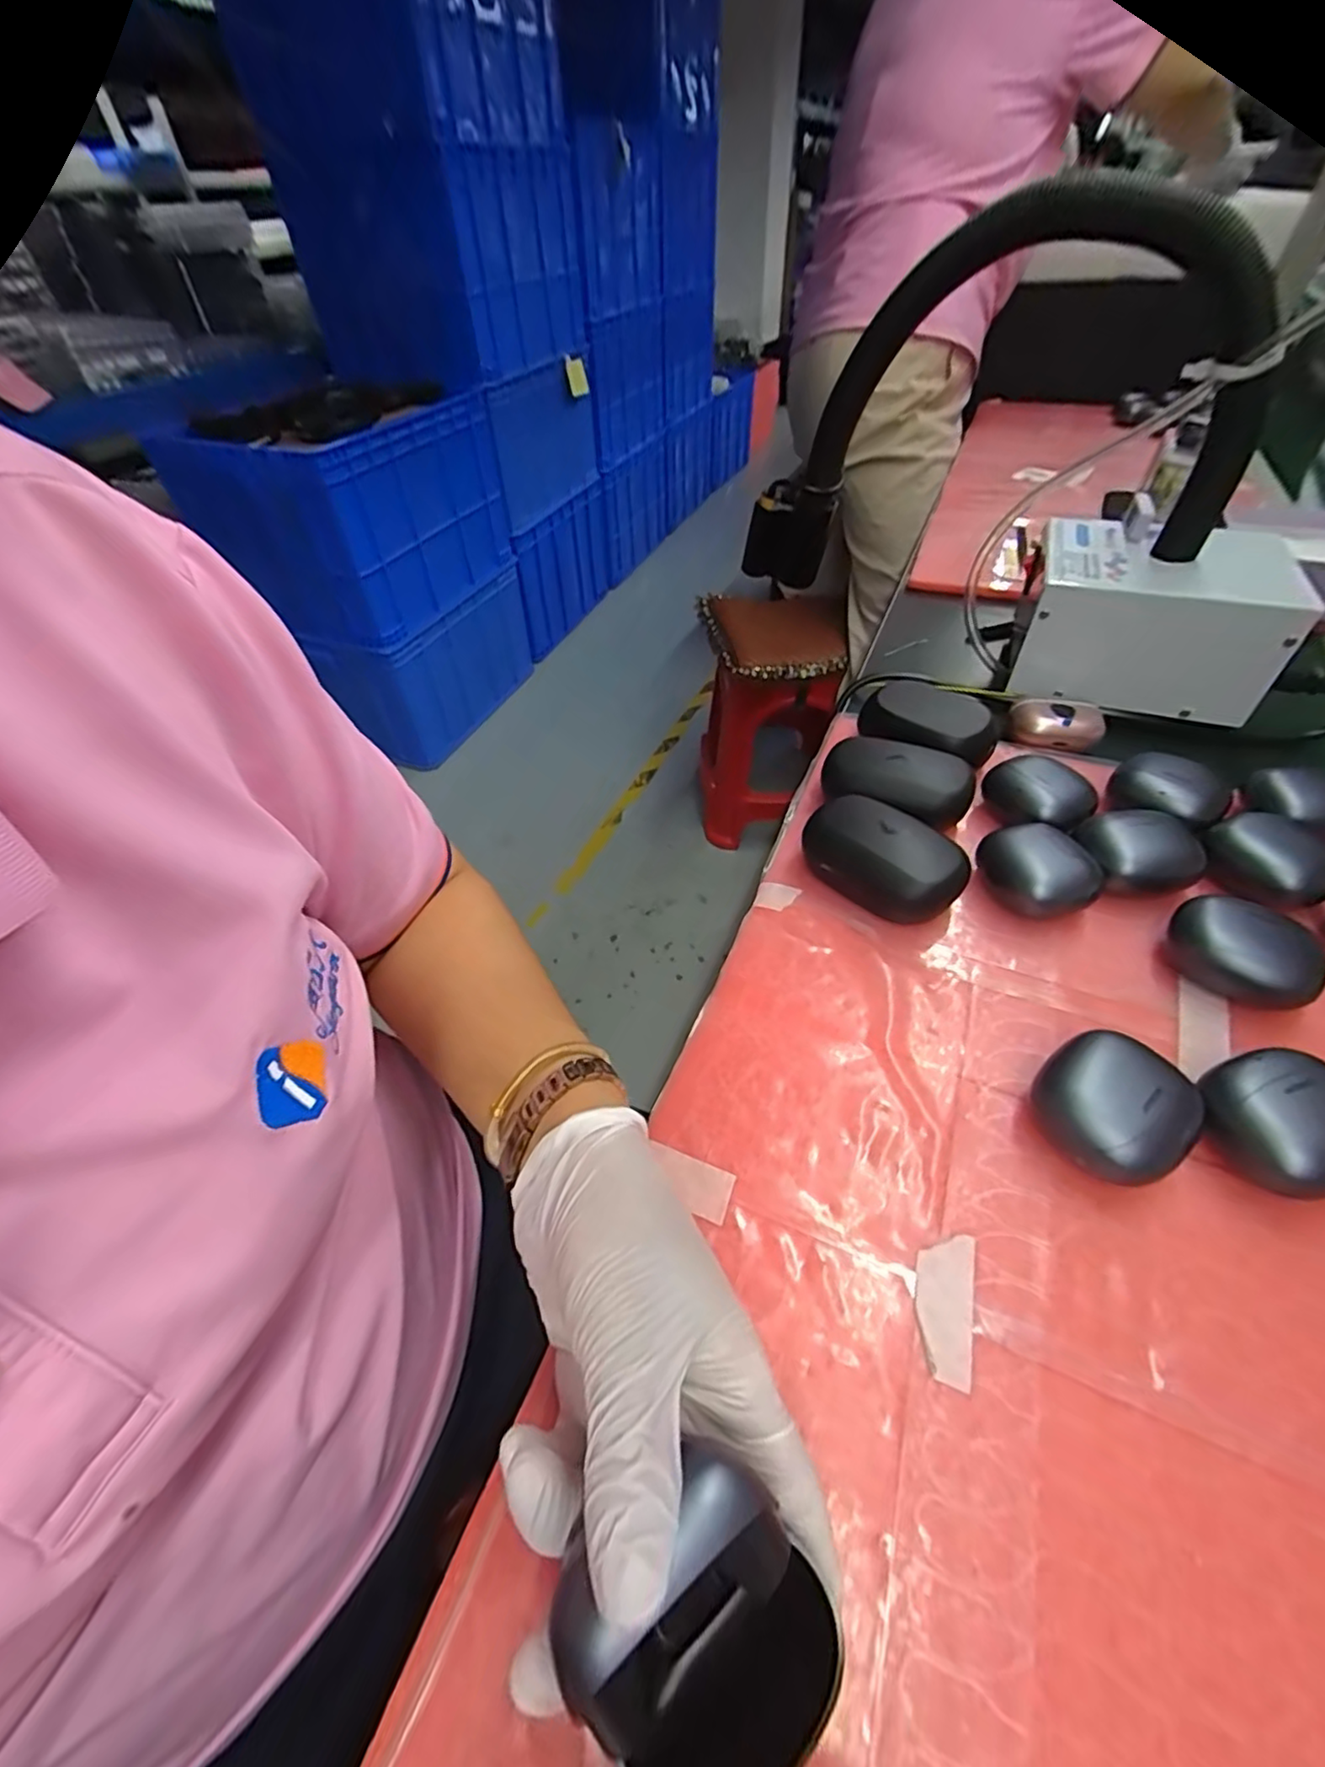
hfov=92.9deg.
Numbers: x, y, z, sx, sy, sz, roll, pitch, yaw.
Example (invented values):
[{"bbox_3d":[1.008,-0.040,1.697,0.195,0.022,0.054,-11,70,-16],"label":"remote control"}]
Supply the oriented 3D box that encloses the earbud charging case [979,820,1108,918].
[{"bbox_3d":[0.197,-0.006,0.335,0.040,0.031,0.052,-23,49,-16],"label":"earbud charging case"}]

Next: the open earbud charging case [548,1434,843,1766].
[{"bbox_3d":[0.009,0.181,0.149,0.058,0.052,0.057,-25,50,-17],"label":"open earbud charging case"}]

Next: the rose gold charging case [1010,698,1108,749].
[{"bbox_3d":[0.276,-0.112,0.442,0.059,0.019,0.034,20,52,22],"label":"rose gold charging case"}]

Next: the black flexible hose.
[{"bbox_3d":[0.237,-0.332,0.457,0.192,0.236,0.306,-26,51,-20],"label":"black flexible hose"}]

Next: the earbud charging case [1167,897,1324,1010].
[{"bbox_3d":[0.269,0.033,0.292,0.055,0.029,0.039,26,54,26],"label":"earbud charging case"}]

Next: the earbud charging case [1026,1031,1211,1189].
[{"bbox_3d":[0.178,0.088,0.250,0.051,0.030,0.049,-28,51,-20],"label":"earbud charging case"}]

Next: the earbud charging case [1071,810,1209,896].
[{"bbox_3d":[0.255,-0.015,0.339,0.050,0.027,0.046,-10,47,-4],"label":"earbud charging case"}]

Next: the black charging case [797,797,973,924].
[{"bbox_3d":[0.120,-0.012,0.346,0.083,0.035,0.048,32,57,30],"label":"black charging case"}]

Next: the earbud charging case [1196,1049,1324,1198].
[{"bbox_3d":[0.238,0.091,0.239,0.053,0.033,0.047,-14,47,-8],"label":"earbud charging case"}]

